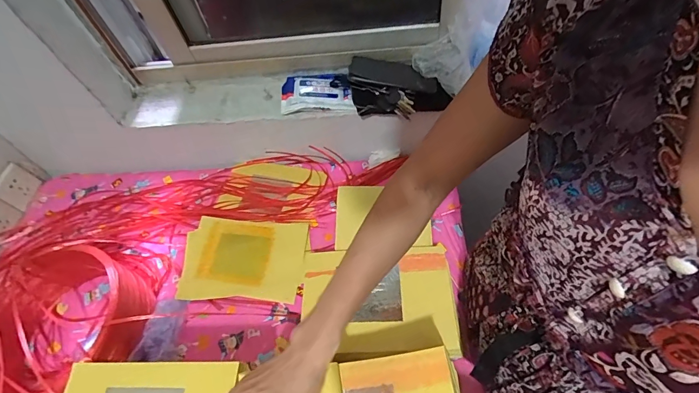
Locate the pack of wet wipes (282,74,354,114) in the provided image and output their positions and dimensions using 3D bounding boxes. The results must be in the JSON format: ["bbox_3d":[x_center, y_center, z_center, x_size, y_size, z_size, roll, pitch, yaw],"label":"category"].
[{"bbox_3d":[-0.070,-0.218,0.760,0.141,0.026,0.089,-6,63,-2],"label":"pack of wet wipes"}]

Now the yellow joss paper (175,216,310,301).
[{"bbox_3d":[-0.213,0.121,0.742,0.255,0.020,0.168,0,61,9],"label":"yellow joss paper"}]

